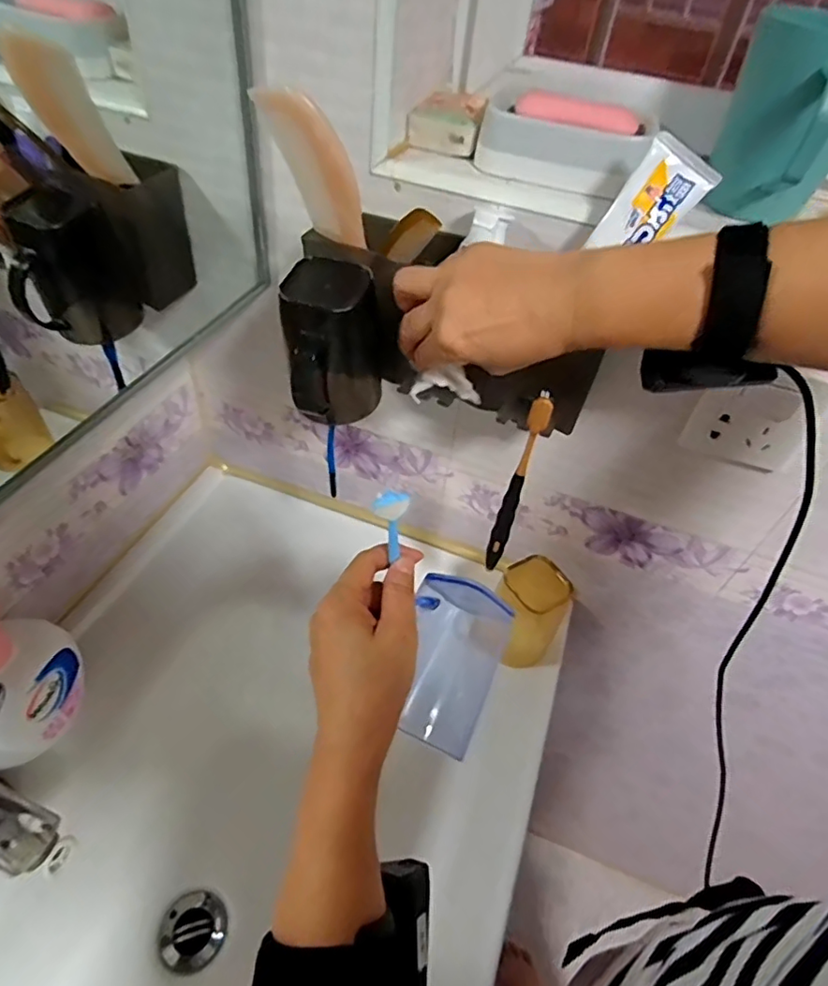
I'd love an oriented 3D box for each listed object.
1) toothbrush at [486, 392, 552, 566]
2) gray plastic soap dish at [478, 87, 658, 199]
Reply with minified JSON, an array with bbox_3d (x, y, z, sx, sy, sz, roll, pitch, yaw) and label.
[{"bbox_3d":[0.082,-0.002,0.460,0.016,0.181,0.016,18,46,11],"label":"toothbrush"},{"bbox_3d":[0.111,-0.256,0.425,0.124,0.053,0.083,22,47,14],"label":"gray plastic soap dish"}]

